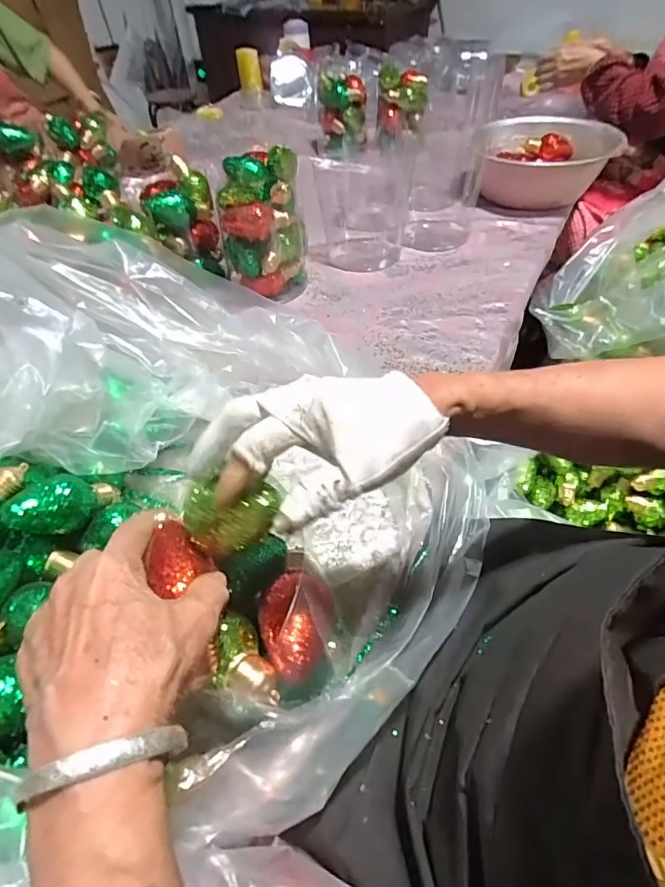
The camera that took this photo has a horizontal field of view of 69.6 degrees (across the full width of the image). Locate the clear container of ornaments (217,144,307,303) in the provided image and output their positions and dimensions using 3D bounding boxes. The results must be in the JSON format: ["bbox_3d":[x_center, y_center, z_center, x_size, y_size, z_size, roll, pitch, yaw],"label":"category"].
[{"bbox_3d":[-0.109,-0.352,0.765,0.118,0.152,0.218,-6,48,-2],"label":"clear container of ornaments"}]

